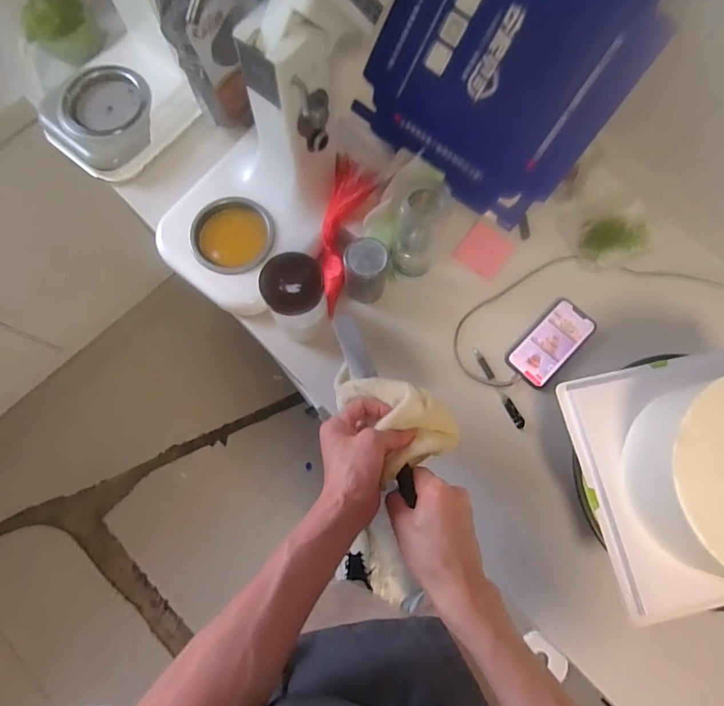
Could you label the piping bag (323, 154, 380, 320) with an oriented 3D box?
[{"bbox_3d":[-0.029,-0.178,0.698,0.067,0.034,0.231,11,103,2],"label":"piping bag"}]

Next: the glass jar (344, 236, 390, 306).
[{"bbox_3d":[0.006,-0.123,0.679,0.061,0.100,0.062,0,76,-1],"label":"glass jar"}]

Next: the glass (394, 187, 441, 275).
[{"bbox_3d":[0.083,-0.176,0.668,0.064,0.160,0.060,11,76,2],"label":"glass"}]

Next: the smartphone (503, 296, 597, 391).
[{"bbox_3d":[0.297,-0.018,0.706,0.077,0.017,0.153,43,79,9],"label":"smartphone"}]

